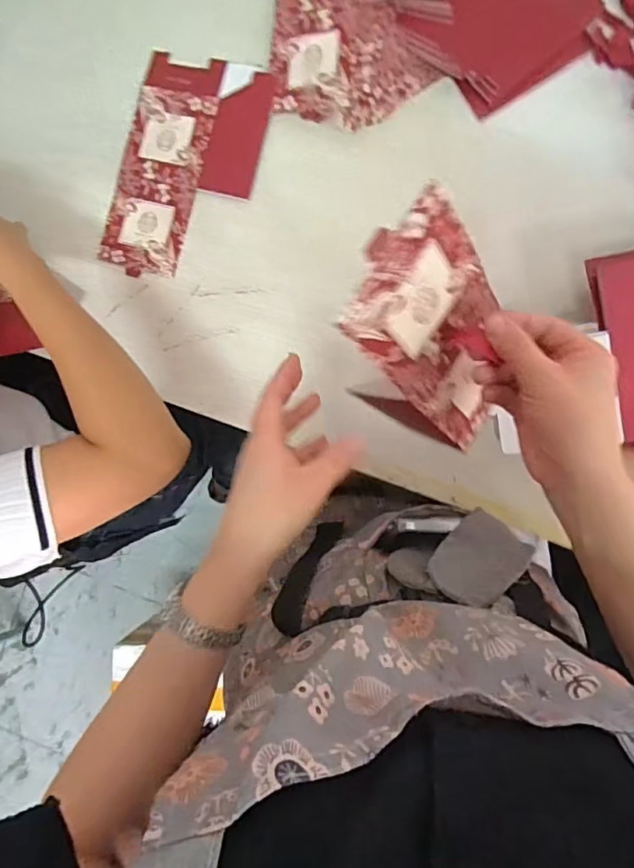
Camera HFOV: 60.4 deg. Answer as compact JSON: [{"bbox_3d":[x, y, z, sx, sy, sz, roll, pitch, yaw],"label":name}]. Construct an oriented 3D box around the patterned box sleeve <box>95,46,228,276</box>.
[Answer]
[{"bbox_3d":[-0.184,-0.320,0.647,0.099,0.009,0.254,15,90,6],"label":"patterned box sleeve"}]

